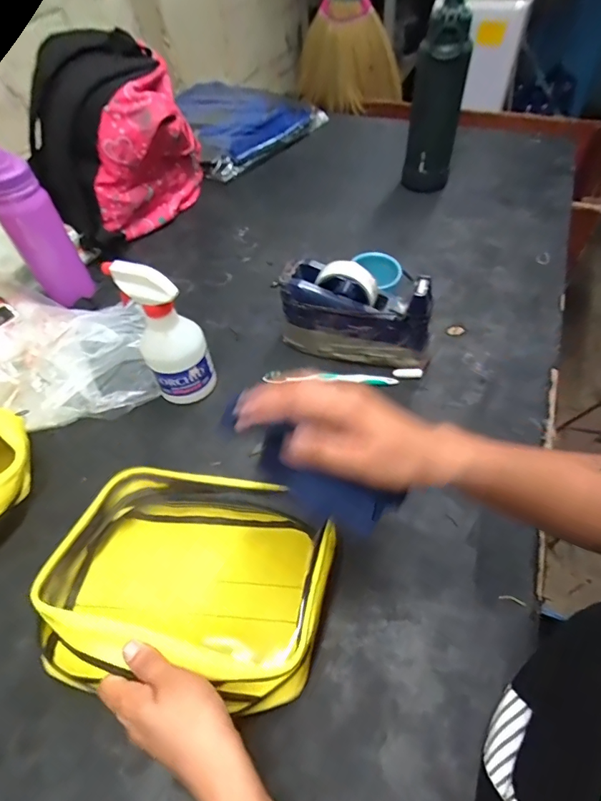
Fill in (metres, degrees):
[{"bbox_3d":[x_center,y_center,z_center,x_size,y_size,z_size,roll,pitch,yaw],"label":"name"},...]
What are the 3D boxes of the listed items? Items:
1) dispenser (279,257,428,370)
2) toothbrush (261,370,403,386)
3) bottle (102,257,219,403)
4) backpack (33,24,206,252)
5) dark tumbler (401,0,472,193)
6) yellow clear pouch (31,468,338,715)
[{"bbox_3d":[0.075,-0.113,0.575,0.205,0.119,0.063,15,54,14],"label":"dispenser"},{"bbox_3d":[0.040,-0.030,0.582,0.182,0.015,0.018,2,52,5],"label":"toothbrush"},{"bbox_3d":[-0.160,-0.079,0.522,0.079,0.182,0.070,-19,54,-12],"label":"bottle"},{"bbox_3d":[-0.334,-0.463,0.778,0.285,0.263,0.272,-19,54,-12],"label":"backpack"},{"bbox_3d":[0.254,-0.550,0.794,0.090,0.293,0.070,13,54,13],"label":"dark tumbler"},{"bbox_3d":[-0.099,0.162,0.401,0.244,0.089,0.181,8,53,9],"label":"yellow clear pouch"}]

